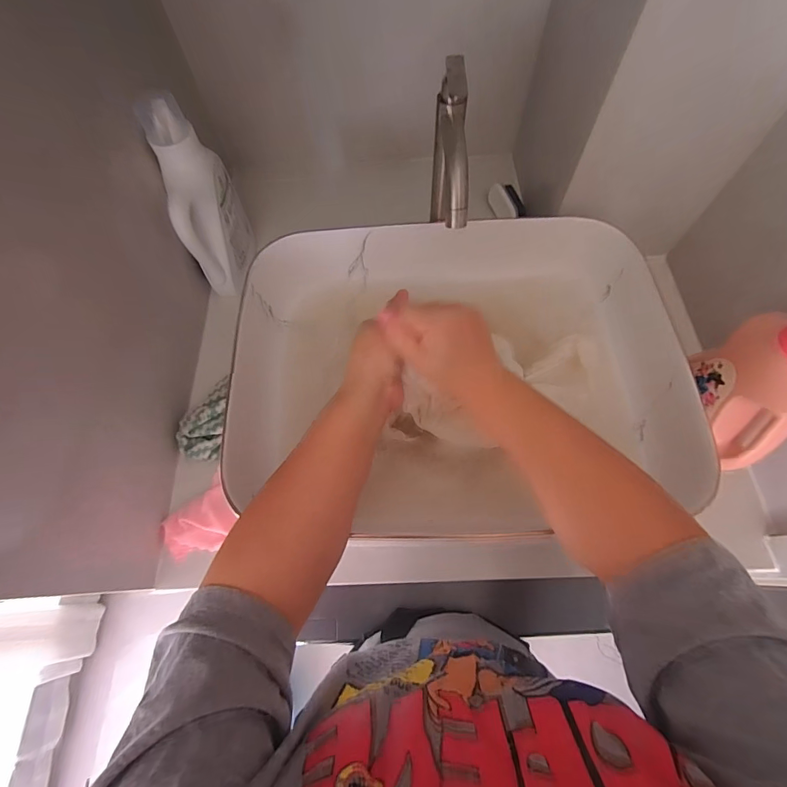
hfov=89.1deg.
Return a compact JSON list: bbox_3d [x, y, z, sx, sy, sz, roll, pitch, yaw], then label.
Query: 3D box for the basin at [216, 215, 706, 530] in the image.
[{"bbox_3d":[0.070,-0.035,0.513,0.502,0.131,0.372,0,66,2],"label":"basin"}]

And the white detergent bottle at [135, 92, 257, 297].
[{"bbox_3d":[-0.259,-0.257,0.554,0.068,0.228,0.115,-13,66,-4],"label":"white detergent bottle"}]

